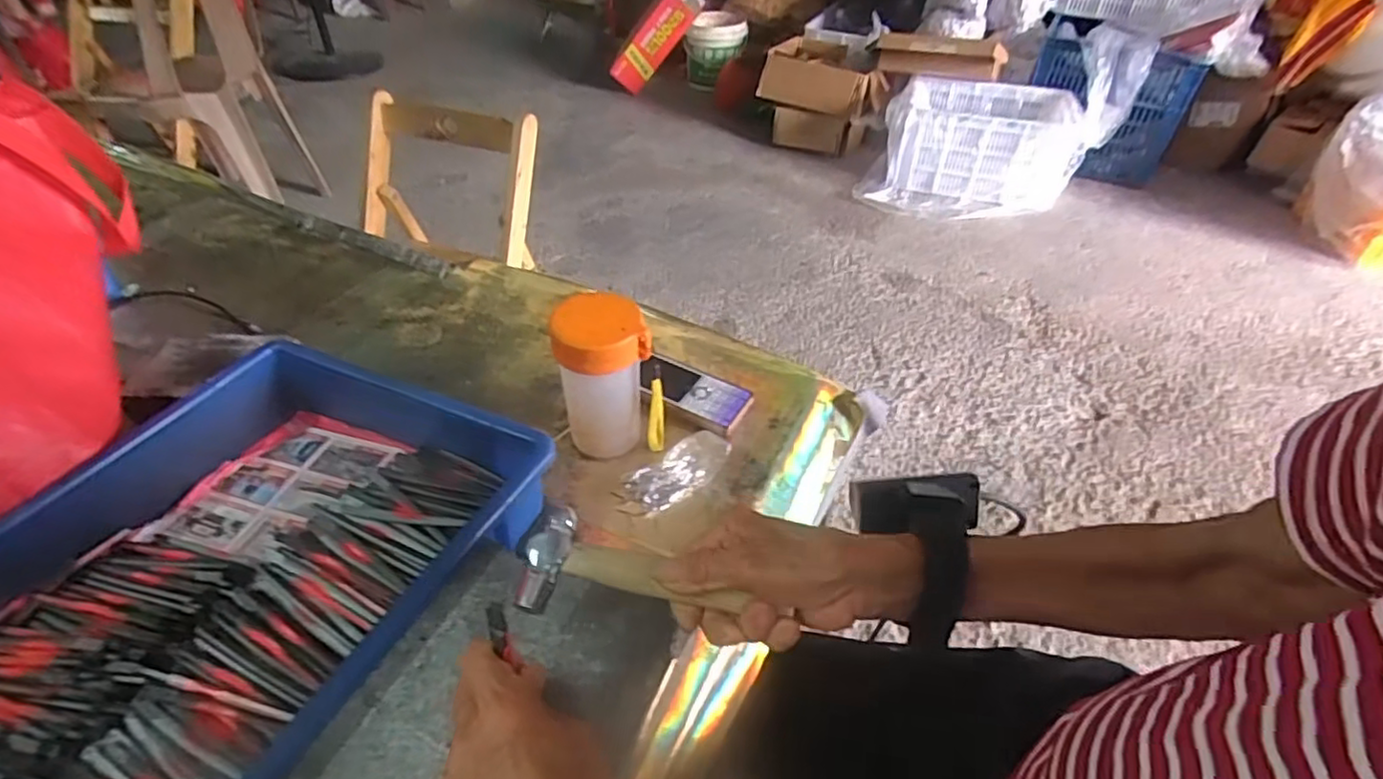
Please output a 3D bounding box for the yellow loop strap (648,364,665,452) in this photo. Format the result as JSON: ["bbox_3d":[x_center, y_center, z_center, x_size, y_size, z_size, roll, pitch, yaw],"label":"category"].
[{"bbox_3d":[-0.029,0.016,0.541,0.014,0.089,0.008,0,41,-4],"label":"yellow loop strap"}]

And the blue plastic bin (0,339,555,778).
[{"bbox_3d":[-0.312,0.149,0.399,0.285,0.069,0.420,19,44,17],"label":"blue plastic bin"}]

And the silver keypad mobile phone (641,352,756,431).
[{"bbox_3d":[-0.002,0.001,0.614,0.109,0.013,0.048,23,45,21],"label":"silver keypad mobile phone"}]

